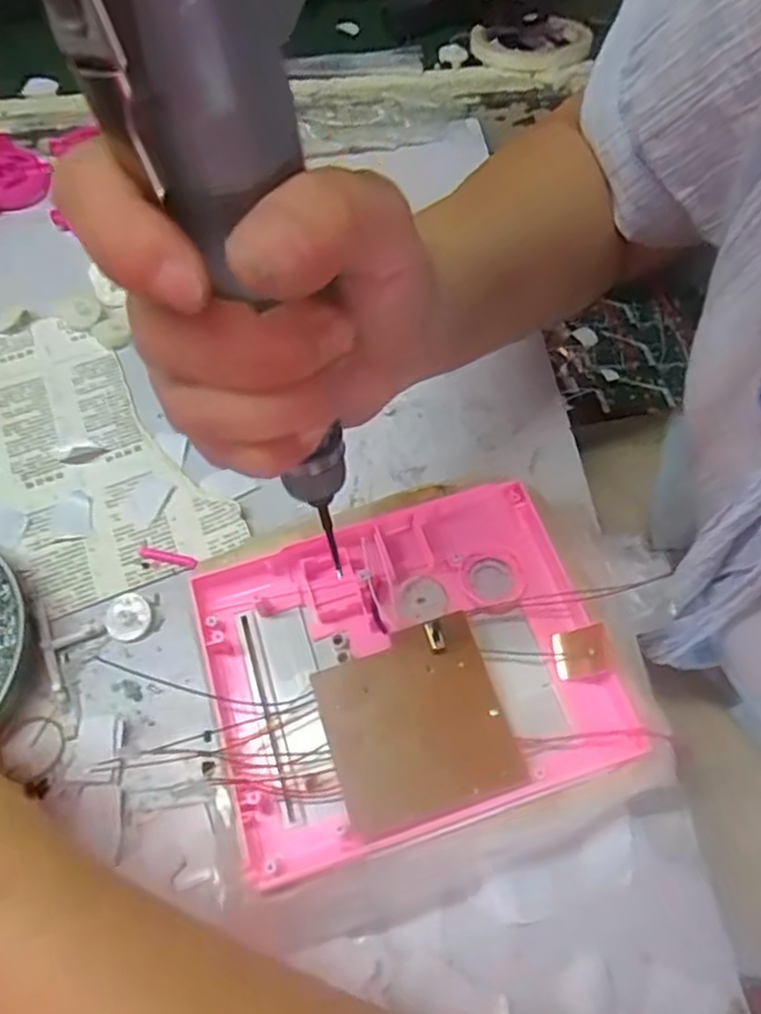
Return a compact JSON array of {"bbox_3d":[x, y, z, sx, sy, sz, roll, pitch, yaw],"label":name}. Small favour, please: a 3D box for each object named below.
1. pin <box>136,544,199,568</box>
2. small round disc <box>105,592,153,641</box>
[{"bbox_3d":[-0.112,0.026,0.363,0.035,0.004,0.007,14,60,7],"label":"pin"},{"bbox_3d":[-0.127,0.055,0.348,0.023,0.004,0.024,0,59,-1],"label":"small round disc"}]

